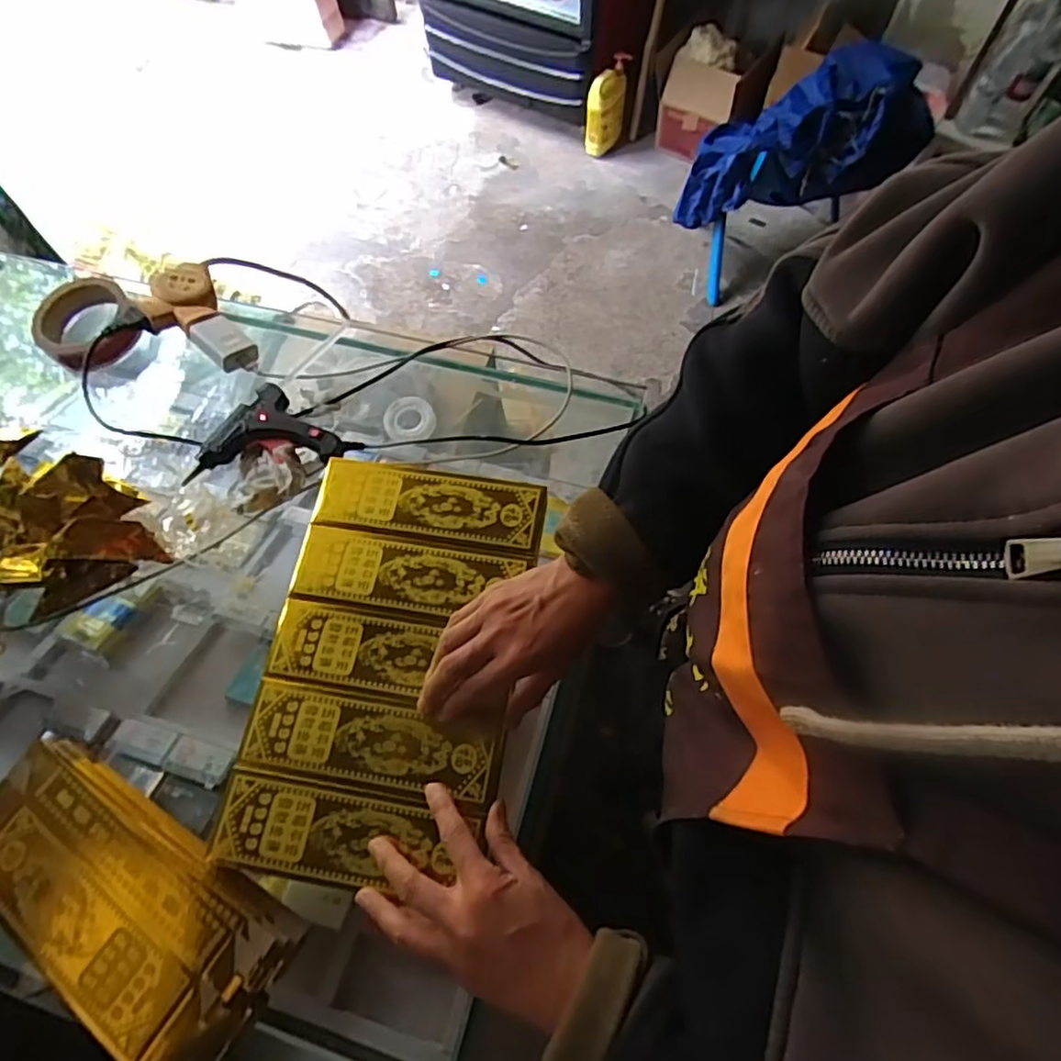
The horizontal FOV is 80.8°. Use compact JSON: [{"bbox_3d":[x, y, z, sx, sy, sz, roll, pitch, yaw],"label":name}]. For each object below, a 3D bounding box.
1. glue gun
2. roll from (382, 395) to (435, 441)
[{"bbox_3d":[-0.246,-0.071,0.586,0.112,0.025,0.116,33,73,15],"label":"glue gun"},{"bbox_3d":[-0.120,-0.110,0.615,0.050,0.009,0.048,-1,68,2],"label":"roll"}]

